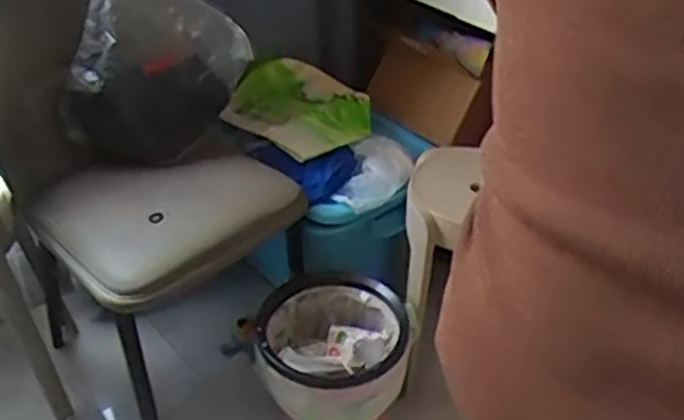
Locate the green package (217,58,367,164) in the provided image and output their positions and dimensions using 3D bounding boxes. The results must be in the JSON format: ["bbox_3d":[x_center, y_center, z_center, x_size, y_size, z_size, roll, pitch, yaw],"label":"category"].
[{"bbox_3d":[-0.092,-0.220,1.675,0.276,0.082,0.310,29,46,33],"label":"green package"}]

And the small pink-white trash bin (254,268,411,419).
[{"bbox_3d":[-0.015,0.306,1.439,0.274,0.273,0.267,-9,38,-11],"label":"small pink-white trash bin"}]

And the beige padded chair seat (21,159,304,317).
[{"bbox_3d":[-0.323,-0.004,1.394,0.344,0.101,0.435,27,45,32],"label":"beige padded chair seat"}]

